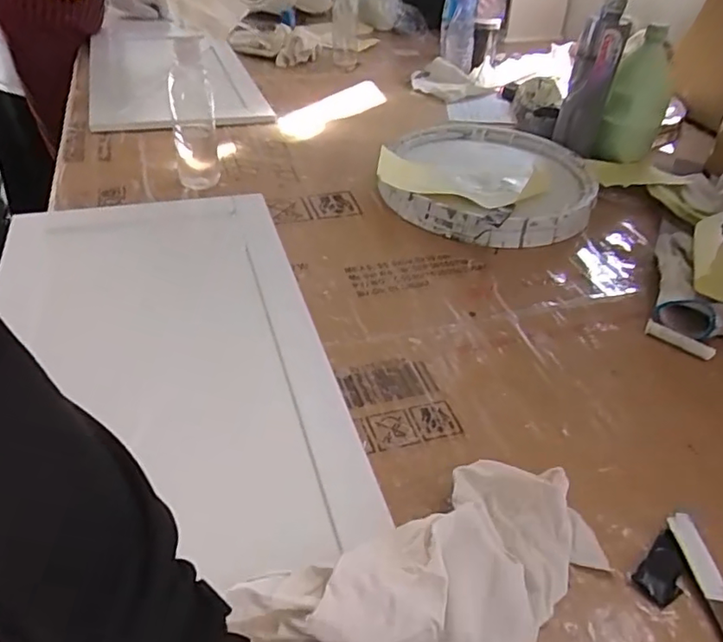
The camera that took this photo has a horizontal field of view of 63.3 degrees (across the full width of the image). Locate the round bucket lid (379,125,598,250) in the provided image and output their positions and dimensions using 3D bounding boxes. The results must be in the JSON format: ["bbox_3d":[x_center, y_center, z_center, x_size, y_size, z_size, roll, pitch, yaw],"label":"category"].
[{"bbox_3d":[0.177,-0.194,0.824,0.283,0.044,0.284,2,39,-1],"label":"round bucket lid"}]

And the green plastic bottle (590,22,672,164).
[{"bbox_3d":[0.417,-0.337,0.875,0.082,0.173,0.065,17,41,17],"label":"green plastic bottle"}]

